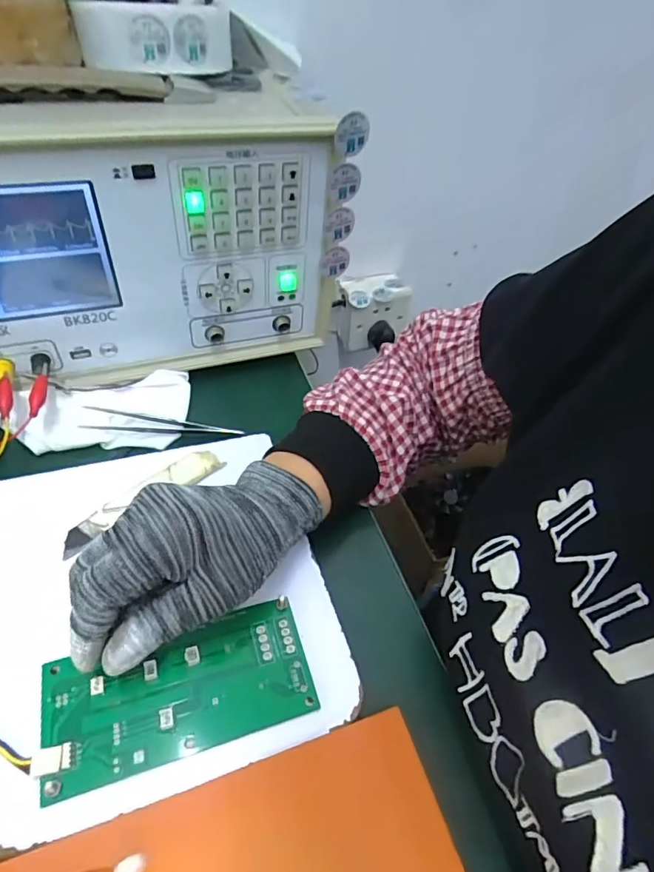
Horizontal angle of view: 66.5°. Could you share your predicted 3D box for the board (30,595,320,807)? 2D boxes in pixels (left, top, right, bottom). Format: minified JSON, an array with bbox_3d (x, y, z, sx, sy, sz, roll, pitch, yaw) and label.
[{"bbox_3d":[-0.077,0.134,0.265,0.134,0.008,0.063,-12,50,-20],"label":"board"}]

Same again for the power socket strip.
[{"bbox_3d":[0.060,-0.170,0.680,0.087,0.079,0.052,-14,52,-18],"label":"power socket strip"}]

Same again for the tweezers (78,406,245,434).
[{"bbox_3d":[-0.128,-0.011,0.392,0.118,0.012,0.018,1,49,-6],"label":"tweezers"}]

